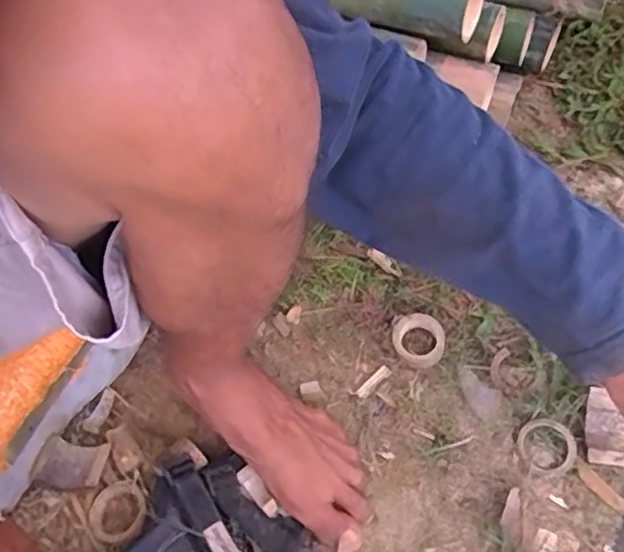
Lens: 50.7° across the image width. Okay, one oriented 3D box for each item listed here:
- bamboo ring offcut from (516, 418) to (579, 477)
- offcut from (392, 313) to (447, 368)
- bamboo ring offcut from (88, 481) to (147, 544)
[{"bbox_3d":[0.222,0.162,0.622,0.054,0.013,0.049,24,63,16],"label":"bamboo ring offcut"},{"bbox_3d":[0.113,0.066,0.697,0.057,0.013,0.051,30,65,20],"label":"offcut"},{"bbox_3d":[-0.181,0.218,0.607,0.056,0.010,0.055,-1,59,2],"label":"bamboo ring offcut"}]

